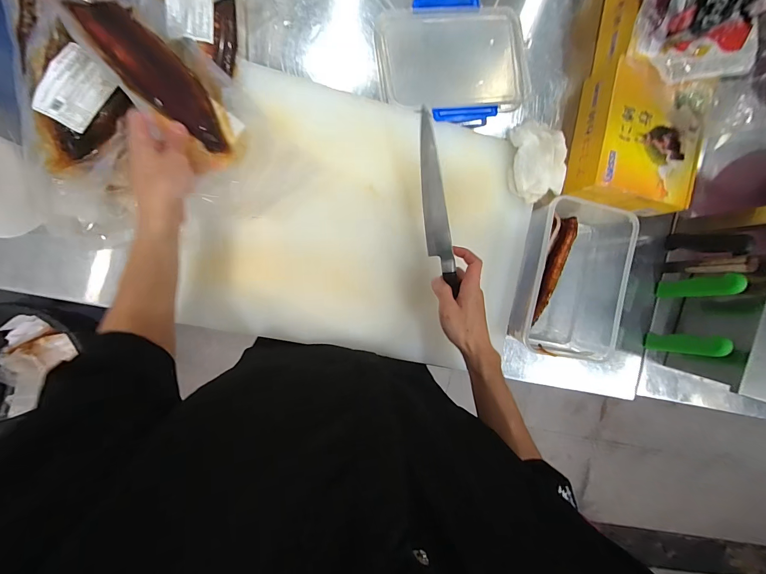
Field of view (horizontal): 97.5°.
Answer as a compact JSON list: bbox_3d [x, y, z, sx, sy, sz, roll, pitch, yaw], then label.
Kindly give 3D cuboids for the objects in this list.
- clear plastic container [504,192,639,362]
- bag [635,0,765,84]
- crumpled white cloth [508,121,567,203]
[{"bbox_3d":[0.316,-0.017,0.589,0.181,0.111,0.257,6,92,-10],"label":"clear plastic container"},{"bbox_3d":[0.482,-0.415,0.494,0.172,0.090,0.192,-18,95,-8],"label":"bag"},{"bbox_3d":[0.247,-0.207,0.541,0.084,0.041,0.128,-21,96,-8],"label":"crumpled white cloth"}]

